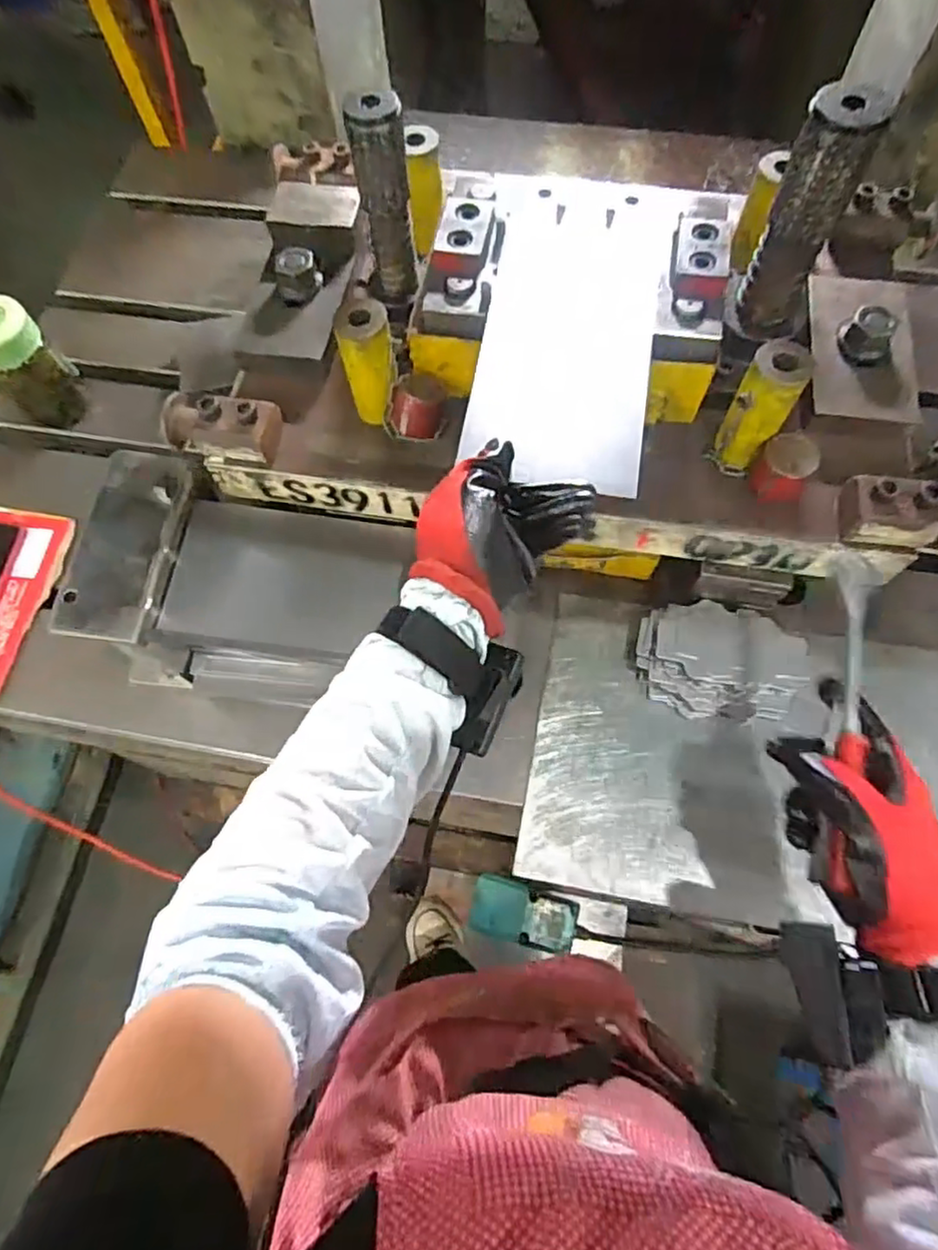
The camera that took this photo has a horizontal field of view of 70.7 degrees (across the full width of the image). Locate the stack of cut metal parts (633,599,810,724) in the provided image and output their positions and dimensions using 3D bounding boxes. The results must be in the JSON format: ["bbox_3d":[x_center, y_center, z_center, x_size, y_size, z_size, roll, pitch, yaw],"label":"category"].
[{"bbox_3d":[0.217,0.029,0.578,0.131,0.044,0.096,4,67,4],"label":"stack of cut metal parts"}]

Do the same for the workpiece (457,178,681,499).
[{"bbox_3d":[0.078,-0.233,0.494,0.124,0.007,0.294,10,70,7],"label":"workpiece"}]

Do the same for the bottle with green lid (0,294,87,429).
[{"bbox_3d":[-0.465,-0.267,0.689,0.068,0.133,0.068,18,69,9],"label":"bottle with green lid"}]

